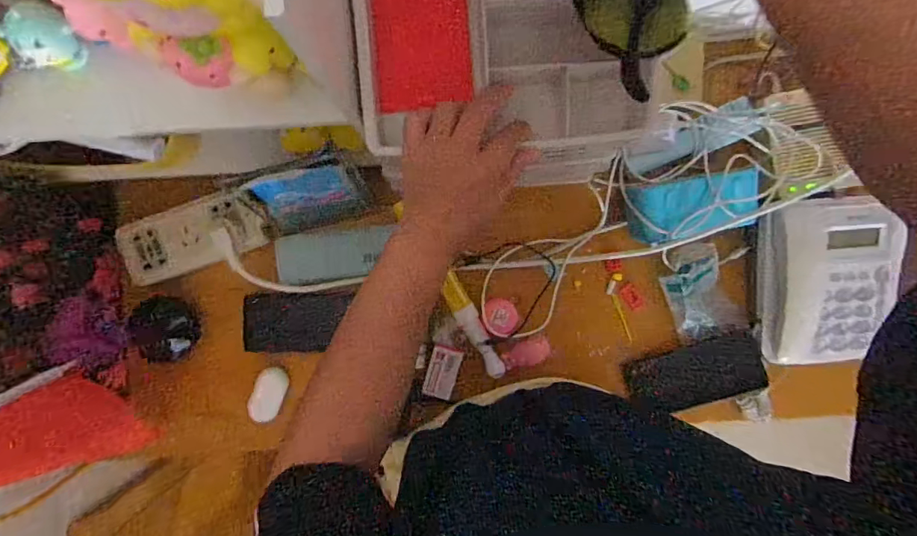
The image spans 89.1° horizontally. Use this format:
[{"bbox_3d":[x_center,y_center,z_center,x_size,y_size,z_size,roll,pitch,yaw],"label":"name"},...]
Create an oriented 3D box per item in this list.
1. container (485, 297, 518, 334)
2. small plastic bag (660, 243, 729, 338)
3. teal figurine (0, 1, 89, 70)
[{"bbox_3d":[0.055,0.060,0.592,0.040,0.012,0.044,0,92,-1],"label":"container"},{"bbox_3d":[0.305,0.034,0.590,0.067,0.034,0.107,-24,92,0],"label":"small plastic bag"},{"bbox_3d":[-0.303,-0.167,0.339,0.036,0.043,0.045,25,91,-2],"label":"teal figurine"}]

